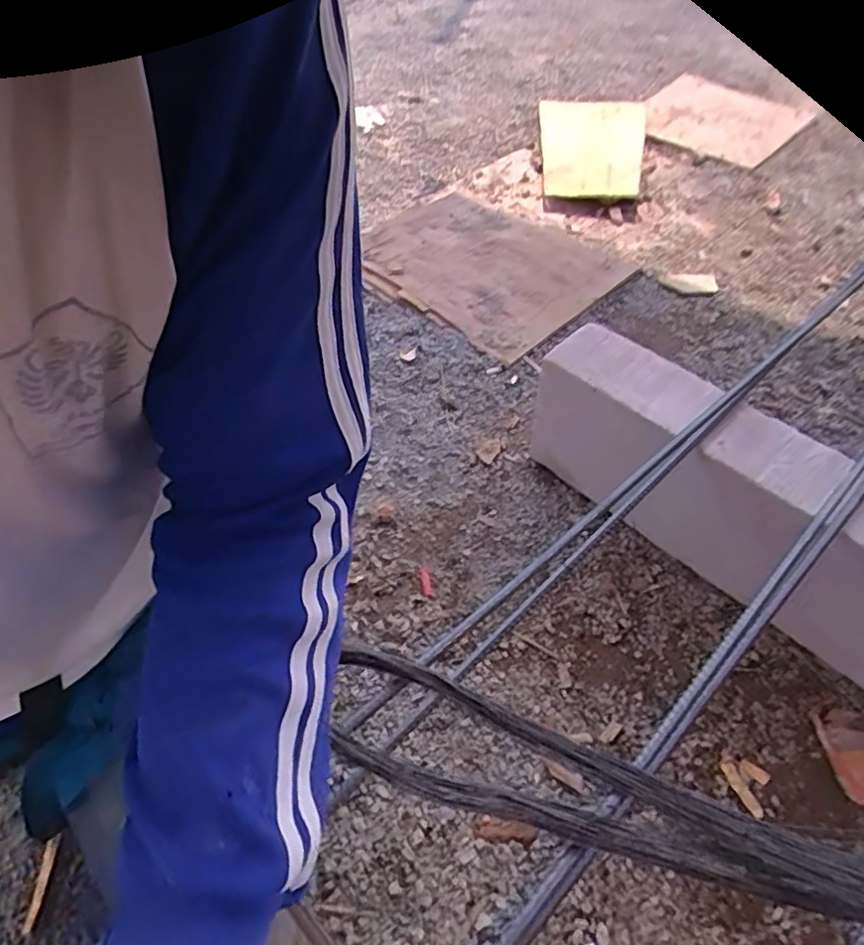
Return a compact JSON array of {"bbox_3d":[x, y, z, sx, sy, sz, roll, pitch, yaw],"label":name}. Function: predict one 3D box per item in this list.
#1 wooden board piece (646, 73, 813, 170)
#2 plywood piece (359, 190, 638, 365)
[{"bbox_3d":[0.573,-0.738,1.326,0.179,0.027,0.392,-33,50,3],"label":"wooden board piece"},{"bbox_3d":[0.083,-0.386,1.169,0.310,0.026,0.457,-40,57,-19],"label":"plywood piece"}]

